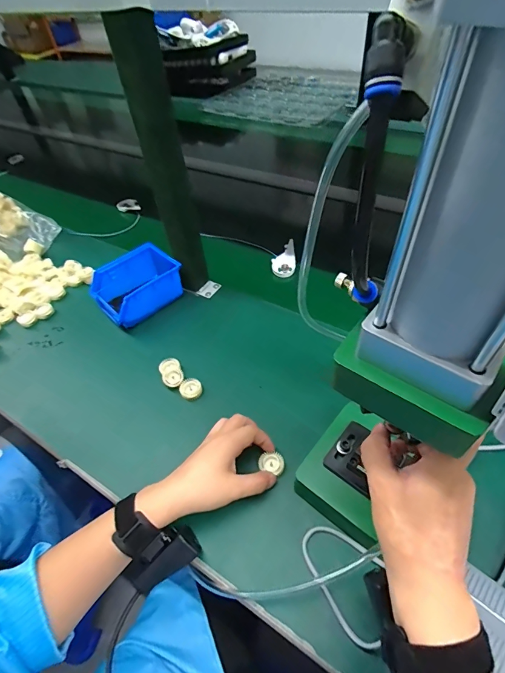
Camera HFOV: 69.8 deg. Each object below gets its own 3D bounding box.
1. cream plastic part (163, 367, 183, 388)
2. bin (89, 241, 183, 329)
[{"bbox_3d":[-0.121,0.060,0.546,0.030,0.010,0.028,-26,52,-15],"label":"cream plastic part"},{"bbox_3d":[-0.202,-0.094,0.640,0.146,0.062,0.105,-37,55,-23],"label":"bin"}]

